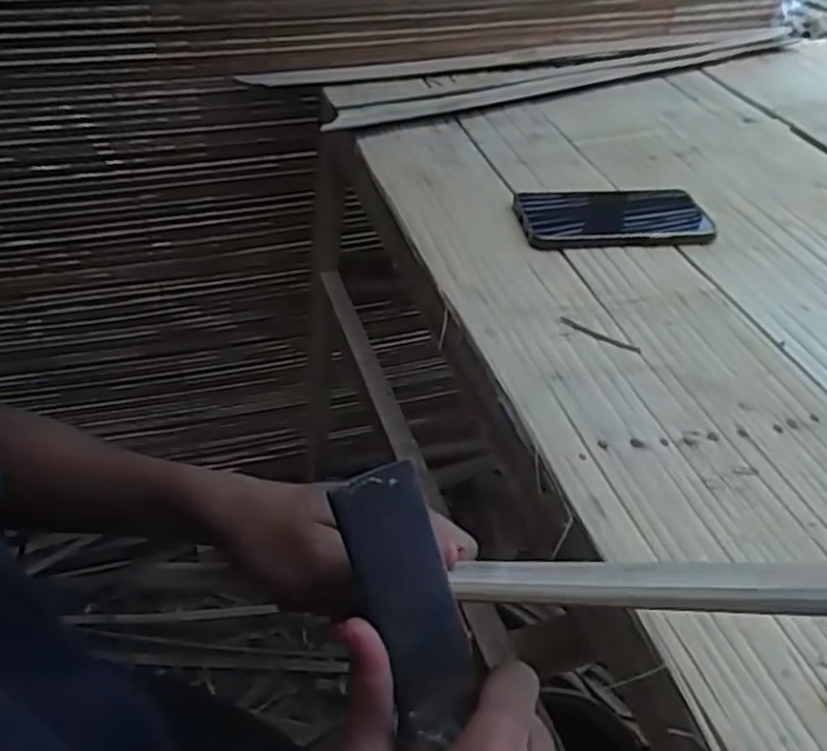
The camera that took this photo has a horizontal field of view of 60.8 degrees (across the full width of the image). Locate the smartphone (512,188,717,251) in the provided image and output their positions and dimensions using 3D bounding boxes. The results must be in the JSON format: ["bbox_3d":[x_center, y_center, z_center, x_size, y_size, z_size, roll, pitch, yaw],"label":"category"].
[{"bbox_3d":[0.178,-0.143,0.629,0.165,0.016,0.078,-3,43,-8],"label":"smartphone"}]

